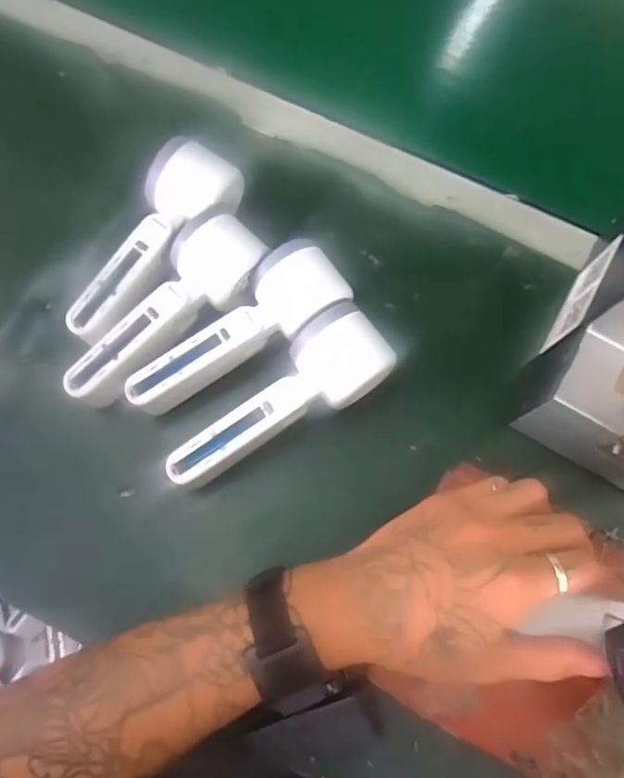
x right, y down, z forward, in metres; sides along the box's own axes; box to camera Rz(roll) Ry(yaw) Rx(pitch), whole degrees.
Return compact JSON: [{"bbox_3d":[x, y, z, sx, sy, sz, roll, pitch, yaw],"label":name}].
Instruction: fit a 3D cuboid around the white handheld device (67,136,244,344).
[{"bbox_3d":[-0.117,-0.108,0.394,0.051,0.058,0.168,39,76,10],"label":"white handheld device"}]

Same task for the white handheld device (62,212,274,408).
[{"bbox_3d":[-0.098,-0.053,0.378,0.055,0.050,0.164,37,76,9],"label":"white handheld device"}]

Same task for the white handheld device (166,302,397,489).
[{"bbox_3d":[-0.021,0.013,0.373,0.162,0.040,0.057,-38,78,-12],"label":"white handheld device"}]

